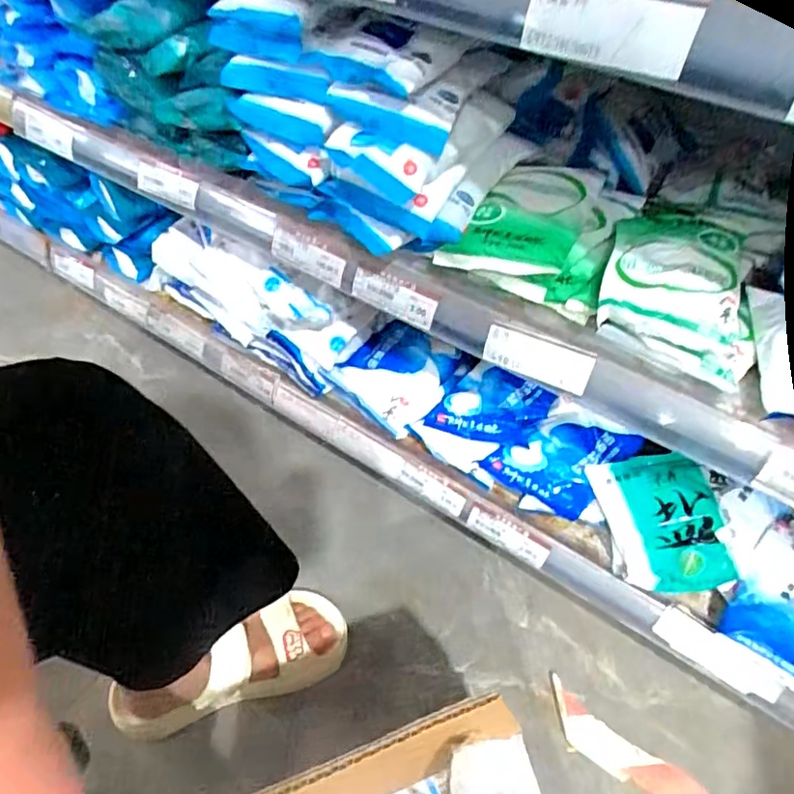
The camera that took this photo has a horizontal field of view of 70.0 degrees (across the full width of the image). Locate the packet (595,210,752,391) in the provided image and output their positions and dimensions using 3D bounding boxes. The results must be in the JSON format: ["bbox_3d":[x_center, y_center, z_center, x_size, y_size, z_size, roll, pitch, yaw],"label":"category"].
[{"bbox_3d":[0.238,-0.091,0.473,0.128,0.057,0.147,18,52,12],"label":"packet"}]

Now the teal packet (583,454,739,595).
[{"bbox_3d":[0.251,0.121,0.541,0.103,0.033,0.131,-16,75,20],"label":"teal packet"}]

